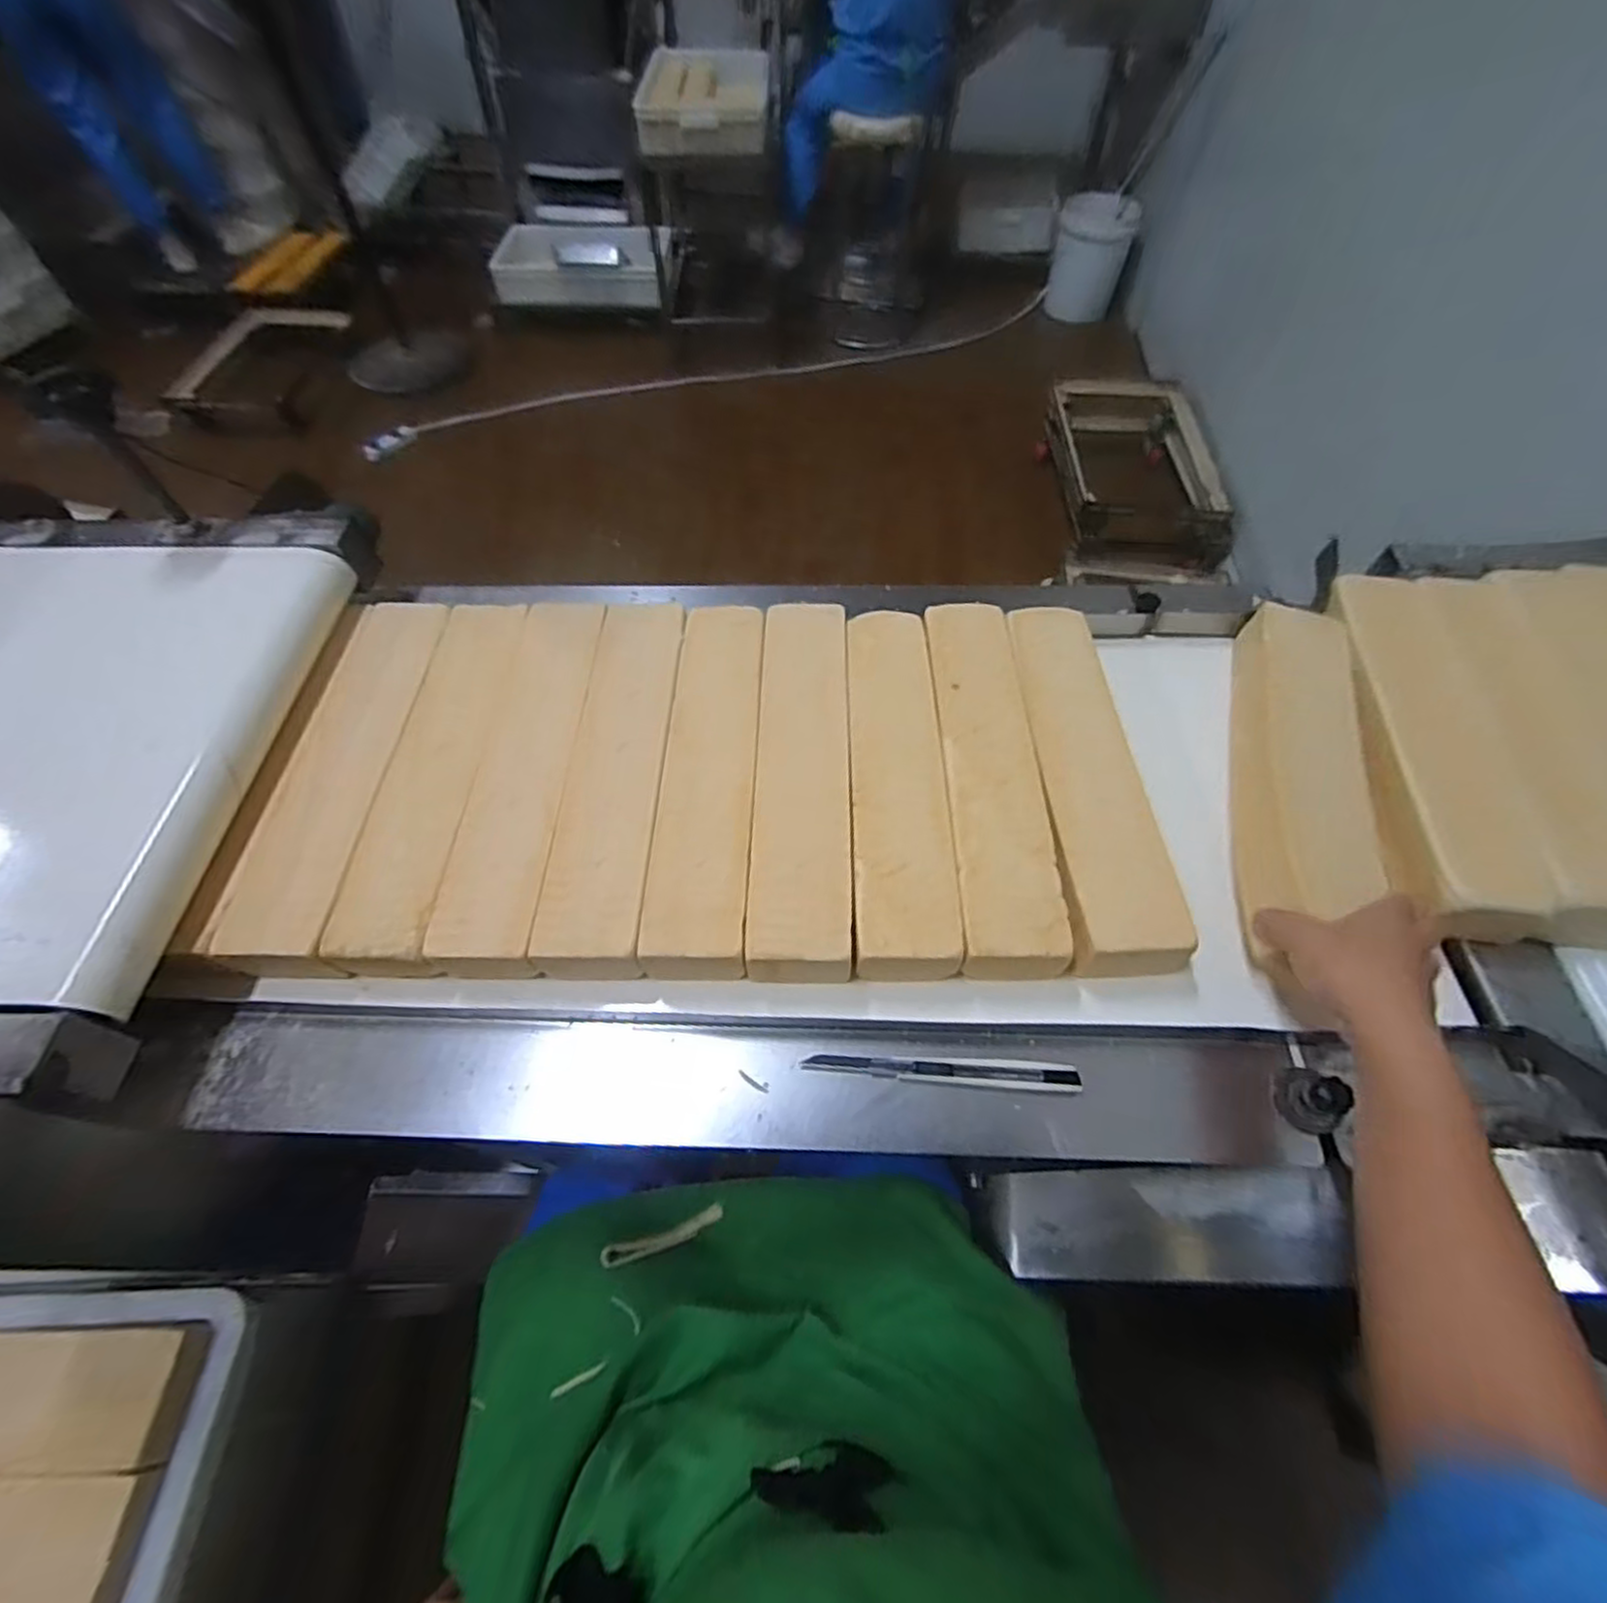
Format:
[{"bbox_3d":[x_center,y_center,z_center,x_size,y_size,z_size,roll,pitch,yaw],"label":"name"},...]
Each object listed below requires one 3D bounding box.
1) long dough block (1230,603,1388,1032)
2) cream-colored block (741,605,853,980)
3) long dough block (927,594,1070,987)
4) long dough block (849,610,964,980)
[{"bbox_3d":[0.399,-0.018,0.571,0.088,0.052,0.368,16,57,12],"label":"long dough block"},{"bbox_3d":[0.000,-0.024,0.599,0.078,0.043,0.372,2,57,1],"label":"cream-colored block"},{"bbox_3d":[0.154,-0.023,0.603,0.080,0.059,0.364,1,57,1],"label":"long dough block"},{"bbox_3d":[0.079,-0.019,0.604,0.074,0.057,0.347,1,57,1],"label":"long dough block"}]

